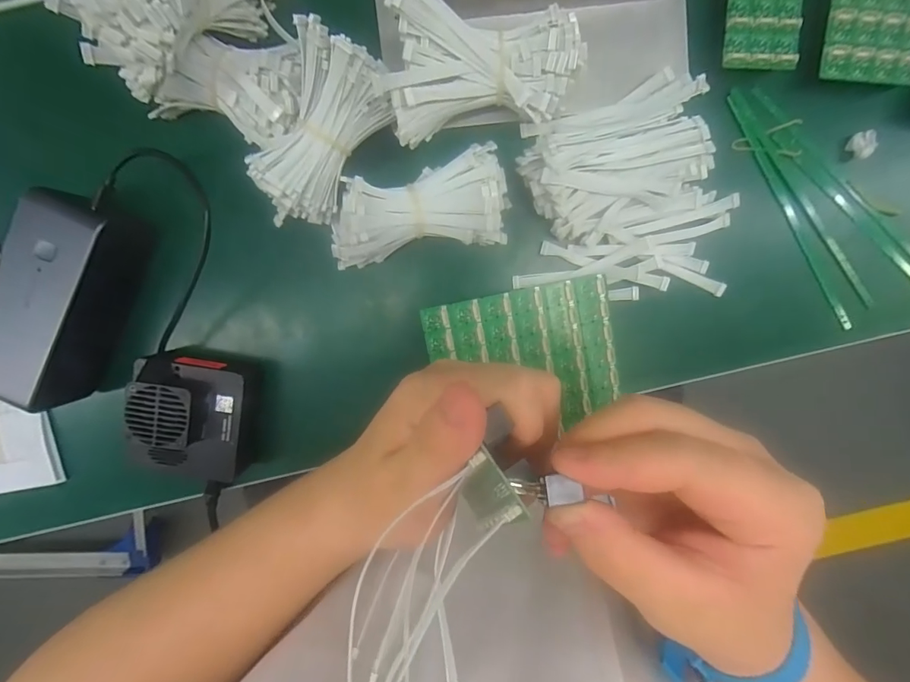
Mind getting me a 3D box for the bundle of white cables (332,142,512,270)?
[{"bbox_3d":[-0.023,-0.084,0.275,0.109,0.037,0.060,-10,96,0],"label":"bundle of white cables"}]

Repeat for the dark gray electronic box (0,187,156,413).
[{"bbox_3d":[-0.244,-0.026,0.283,0.052,0.057,0.130,32,94,-4],"label":"dark gray electronic box"}]

